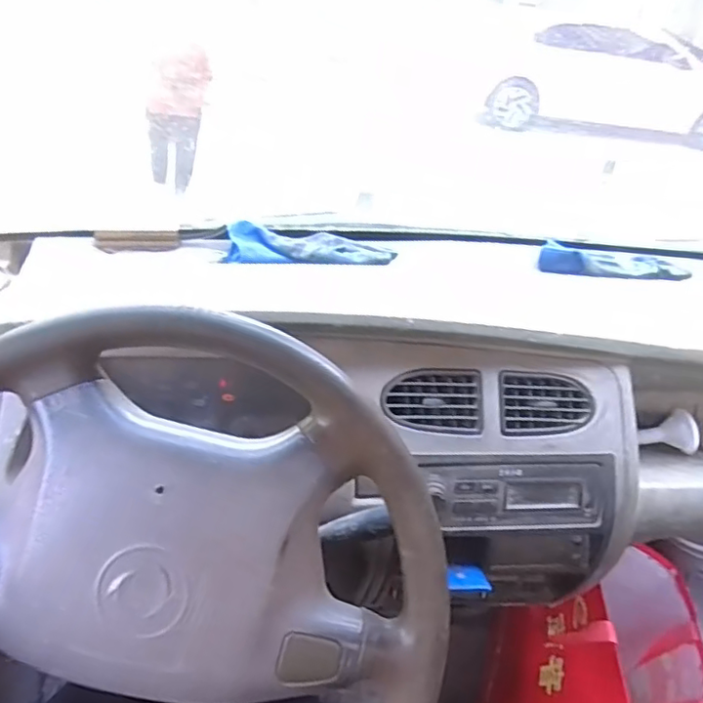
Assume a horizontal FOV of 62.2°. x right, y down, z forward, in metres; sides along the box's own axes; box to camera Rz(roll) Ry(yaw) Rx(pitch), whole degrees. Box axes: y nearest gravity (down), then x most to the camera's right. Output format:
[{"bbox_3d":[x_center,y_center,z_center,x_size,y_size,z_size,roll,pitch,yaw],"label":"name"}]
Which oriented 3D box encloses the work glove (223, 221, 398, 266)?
[{"bbox_3d":[-0.049,-0.129,0.724,0.200,0.034,0.055,1,32,-9],"label":"work glove"}]

